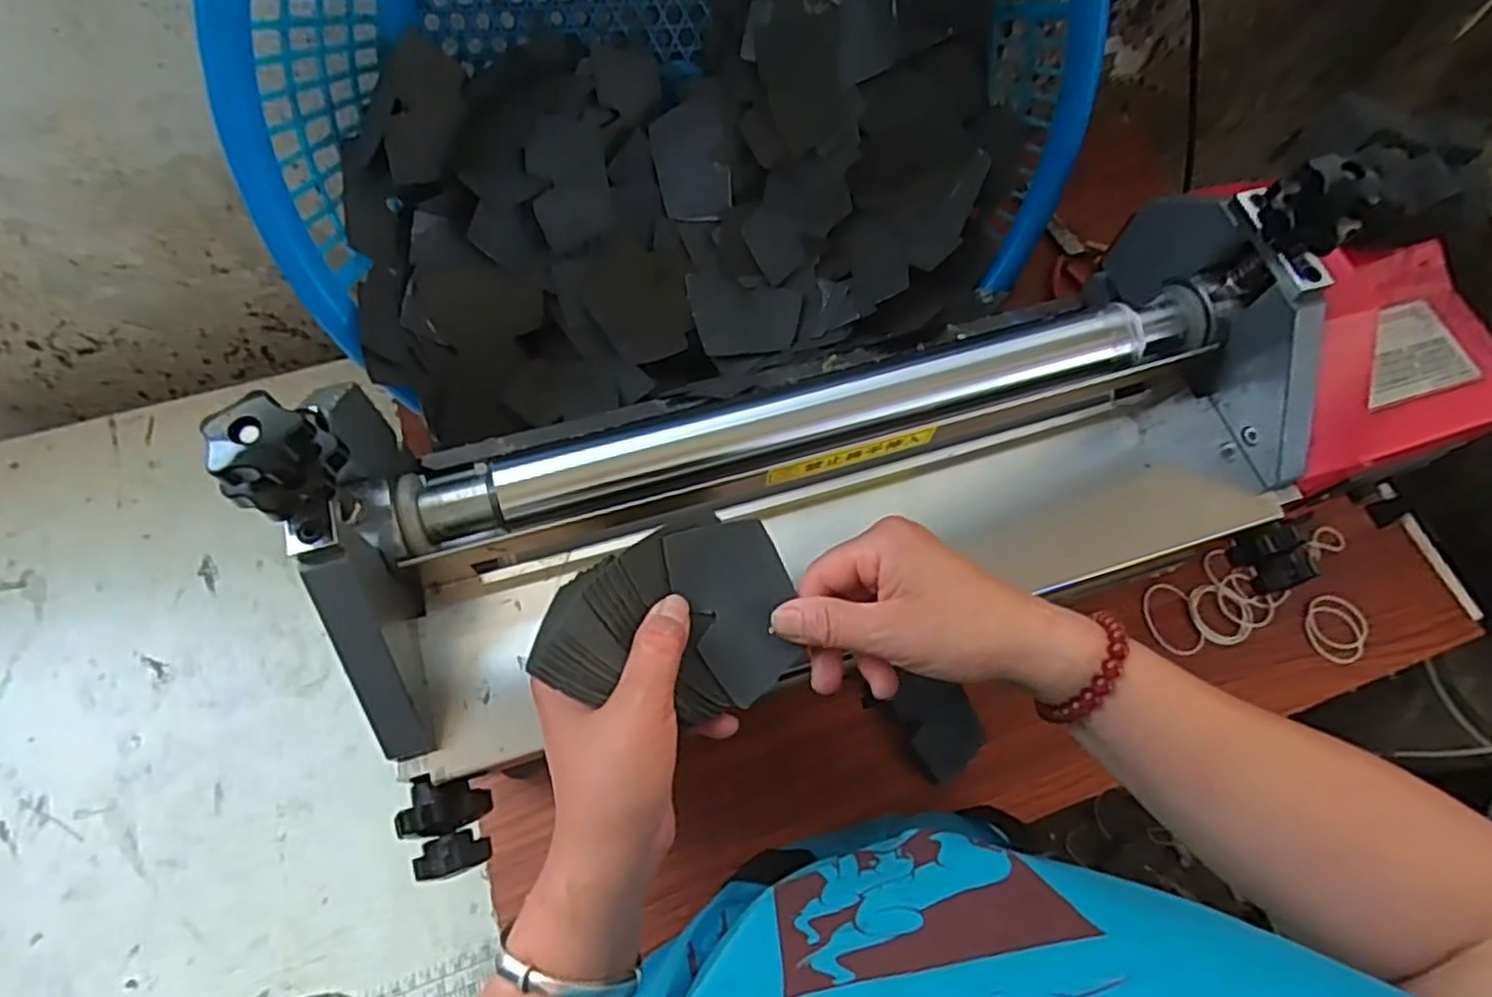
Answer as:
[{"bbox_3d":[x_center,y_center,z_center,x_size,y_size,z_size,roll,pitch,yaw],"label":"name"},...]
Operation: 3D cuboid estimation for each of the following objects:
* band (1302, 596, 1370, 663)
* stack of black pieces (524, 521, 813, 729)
[{"bbox_3d":[0.496,0.109,0.638,0.052,0.007,0.055,0,63,0],"label":"band"},{"bbox_3d":[-0.035,0.056,0.343,0.118,0.023,0.084,-2,80,-26],"label":"stack of black pieces"}]

